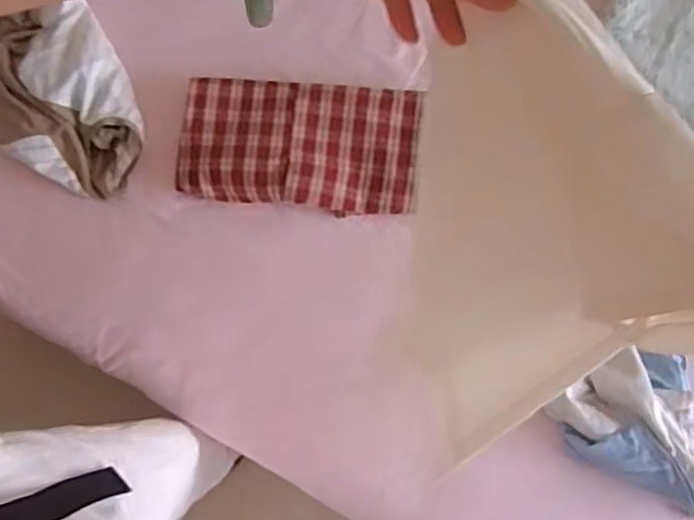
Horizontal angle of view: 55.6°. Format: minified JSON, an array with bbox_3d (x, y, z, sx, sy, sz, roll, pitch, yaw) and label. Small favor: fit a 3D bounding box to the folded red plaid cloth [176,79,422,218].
[{"bbox_3d":[-0.066,-0.160,0.903,0.321,0.036,0.172,5,79,2],"label":"folded red plaid cloth"}]

